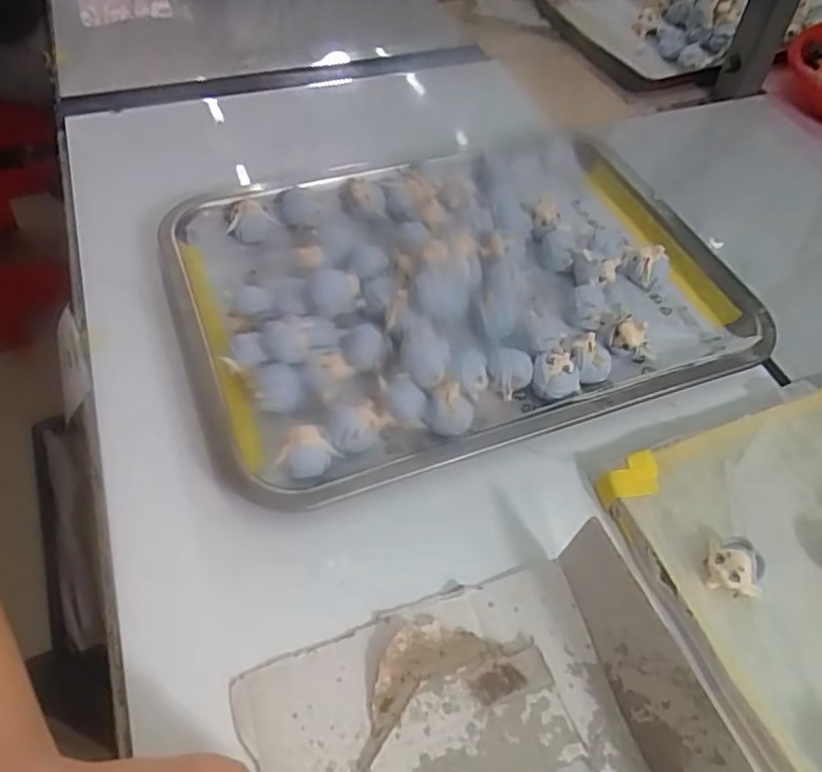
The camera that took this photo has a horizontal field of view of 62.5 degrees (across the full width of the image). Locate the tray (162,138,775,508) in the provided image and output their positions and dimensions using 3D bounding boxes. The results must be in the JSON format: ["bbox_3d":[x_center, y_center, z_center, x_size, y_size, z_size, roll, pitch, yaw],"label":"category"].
[{"bbox_3d":[0.034,-0.072,0.454,0.360,0.041,0.261,-17,54,-15],"label":"tray"}]

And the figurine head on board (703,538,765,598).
[{"bbox_3d":[0.160,0.090,0.335,0.024,0.021,0.024,-5,52,-7],"label":"figurine head on board"}]

